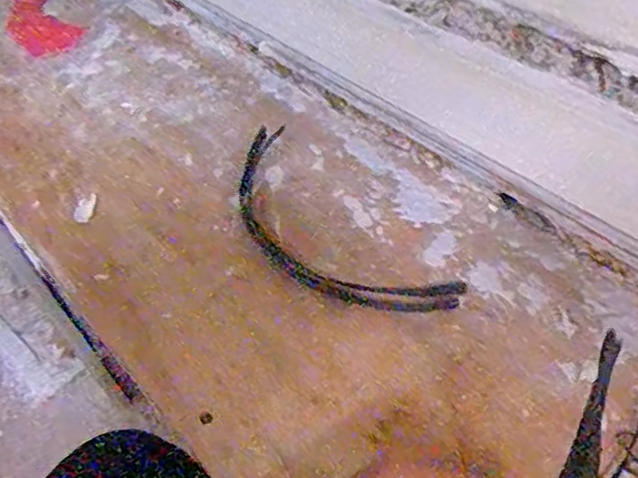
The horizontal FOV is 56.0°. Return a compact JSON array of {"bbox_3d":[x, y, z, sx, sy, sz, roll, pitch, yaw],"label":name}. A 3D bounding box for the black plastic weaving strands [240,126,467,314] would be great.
[{"bbox_3d":[-0.003,-0.011,0.482,0.089,0.004,0.240,-31,53,-20],"label":"black plastic weaving strands"}]

